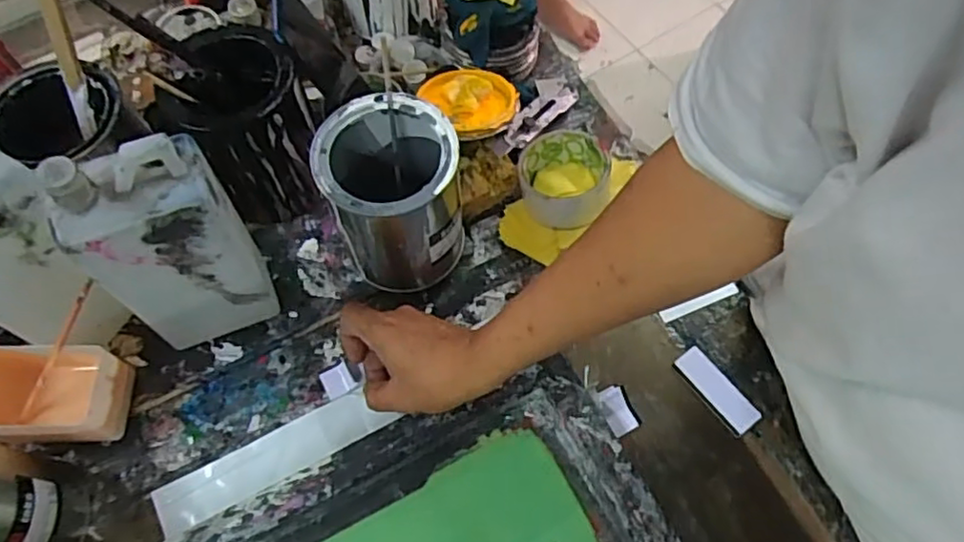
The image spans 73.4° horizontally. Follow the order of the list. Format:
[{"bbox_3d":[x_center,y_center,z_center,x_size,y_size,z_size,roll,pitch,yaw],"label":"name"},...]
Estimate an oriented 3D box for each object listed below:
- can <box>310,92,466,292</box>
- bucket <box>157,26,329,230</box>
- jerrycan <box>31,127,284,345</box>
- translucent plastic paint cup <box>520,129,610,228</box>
[{"bbox_3d":[-0.072,-0.062,0.548,0.105,0.139,0.106,0,65,1],"label":"can"},{"bbox_3d":[-0.198,-0.129,0.574,0.093,0.140,0.112,-12,66,-5],"label":"bucket"},{"bbox_3d":[-0.224,-0.016,0.486,0.101,0.223,0.061,-20,65,-9],"label":"jerrycan"},{"bbox_3d":[0.078,-0.088,0.621,0.080,0.048,0.085,0,65,1],"label":"translucent plastic paint cup"}]

